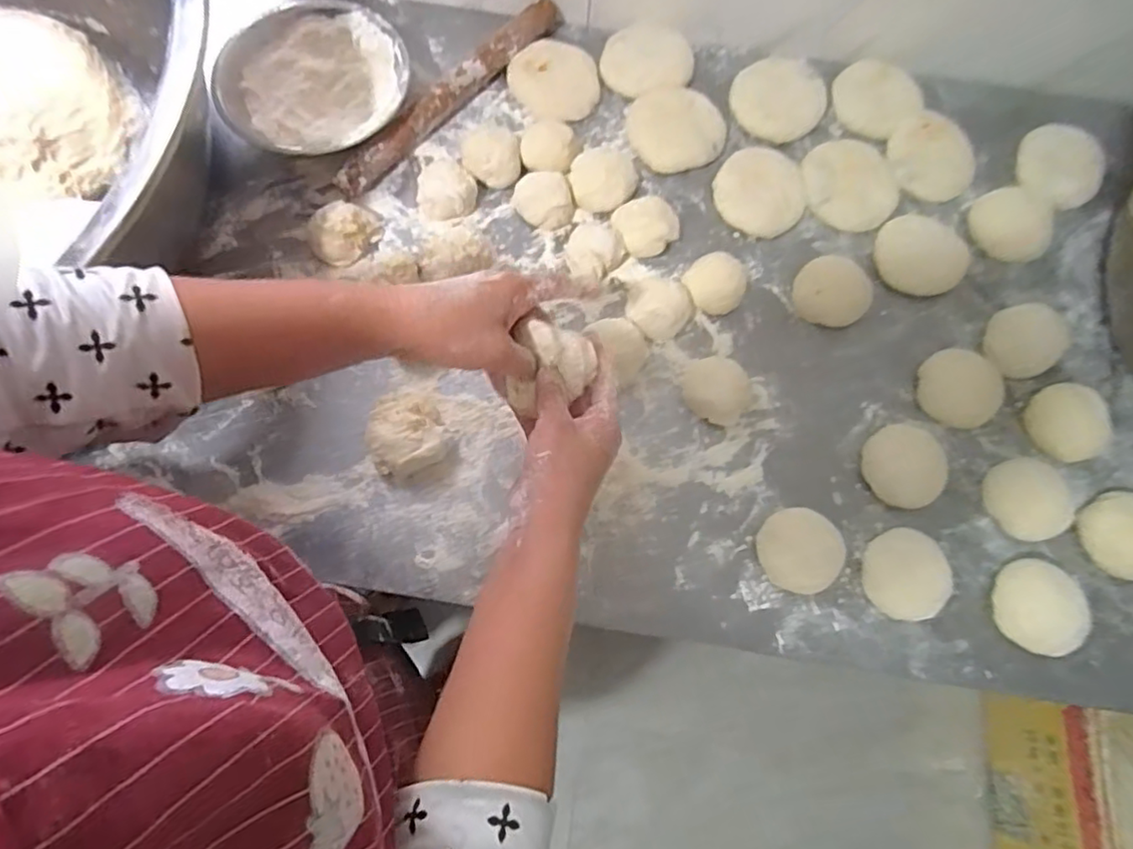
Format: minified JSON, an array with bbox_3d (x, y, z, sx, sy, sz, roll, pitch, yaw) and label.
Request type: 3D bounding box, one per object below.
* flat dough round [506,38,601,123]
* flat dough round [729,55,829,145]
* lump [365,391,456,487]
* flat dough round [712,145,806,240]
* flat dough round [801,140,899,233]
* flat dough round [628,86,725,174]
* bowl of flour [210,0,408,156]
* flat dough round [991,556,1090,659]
[{"bbox_3d":[-0.010,-0.350,0.634,0.086,0.017,0.079,0,76,-1],"label":"flat dough round"},{"bbox_3d":[0.216,-0.333,0.635,0.093,0.020,0.088,0,76,-1],"label":"flat dough round"},{"bbox_3d":[-0.132,0.009,0.524,0.063,0.026,0.072,-24,77,-7],"label":"lump"},{"bbox_3d":[0.194,-0.230,0.615,0.105,0.017,0.086,-44,80,-11],"label":"flat dough round"},{"bbox_3d":[0.274,-0.233,0.609,0.086,0.016,0.093,0,76,-1],"label":"flat dough round"},{"bbox_3d":[0.108,-0.292,0.614,0.084,0.029,0.086,0,76,-1],"label":"flat dough round"},{"bbox_3d":[-0.236,-0.320,0.598,0.169,0.056,0.170,0,76,-1],"label":"bowl of flour"},{"bbox_3d":[0.370,0.144,0.496,0.060,0.032,0.068,15,76,3],"label":"flat dough round"}]

